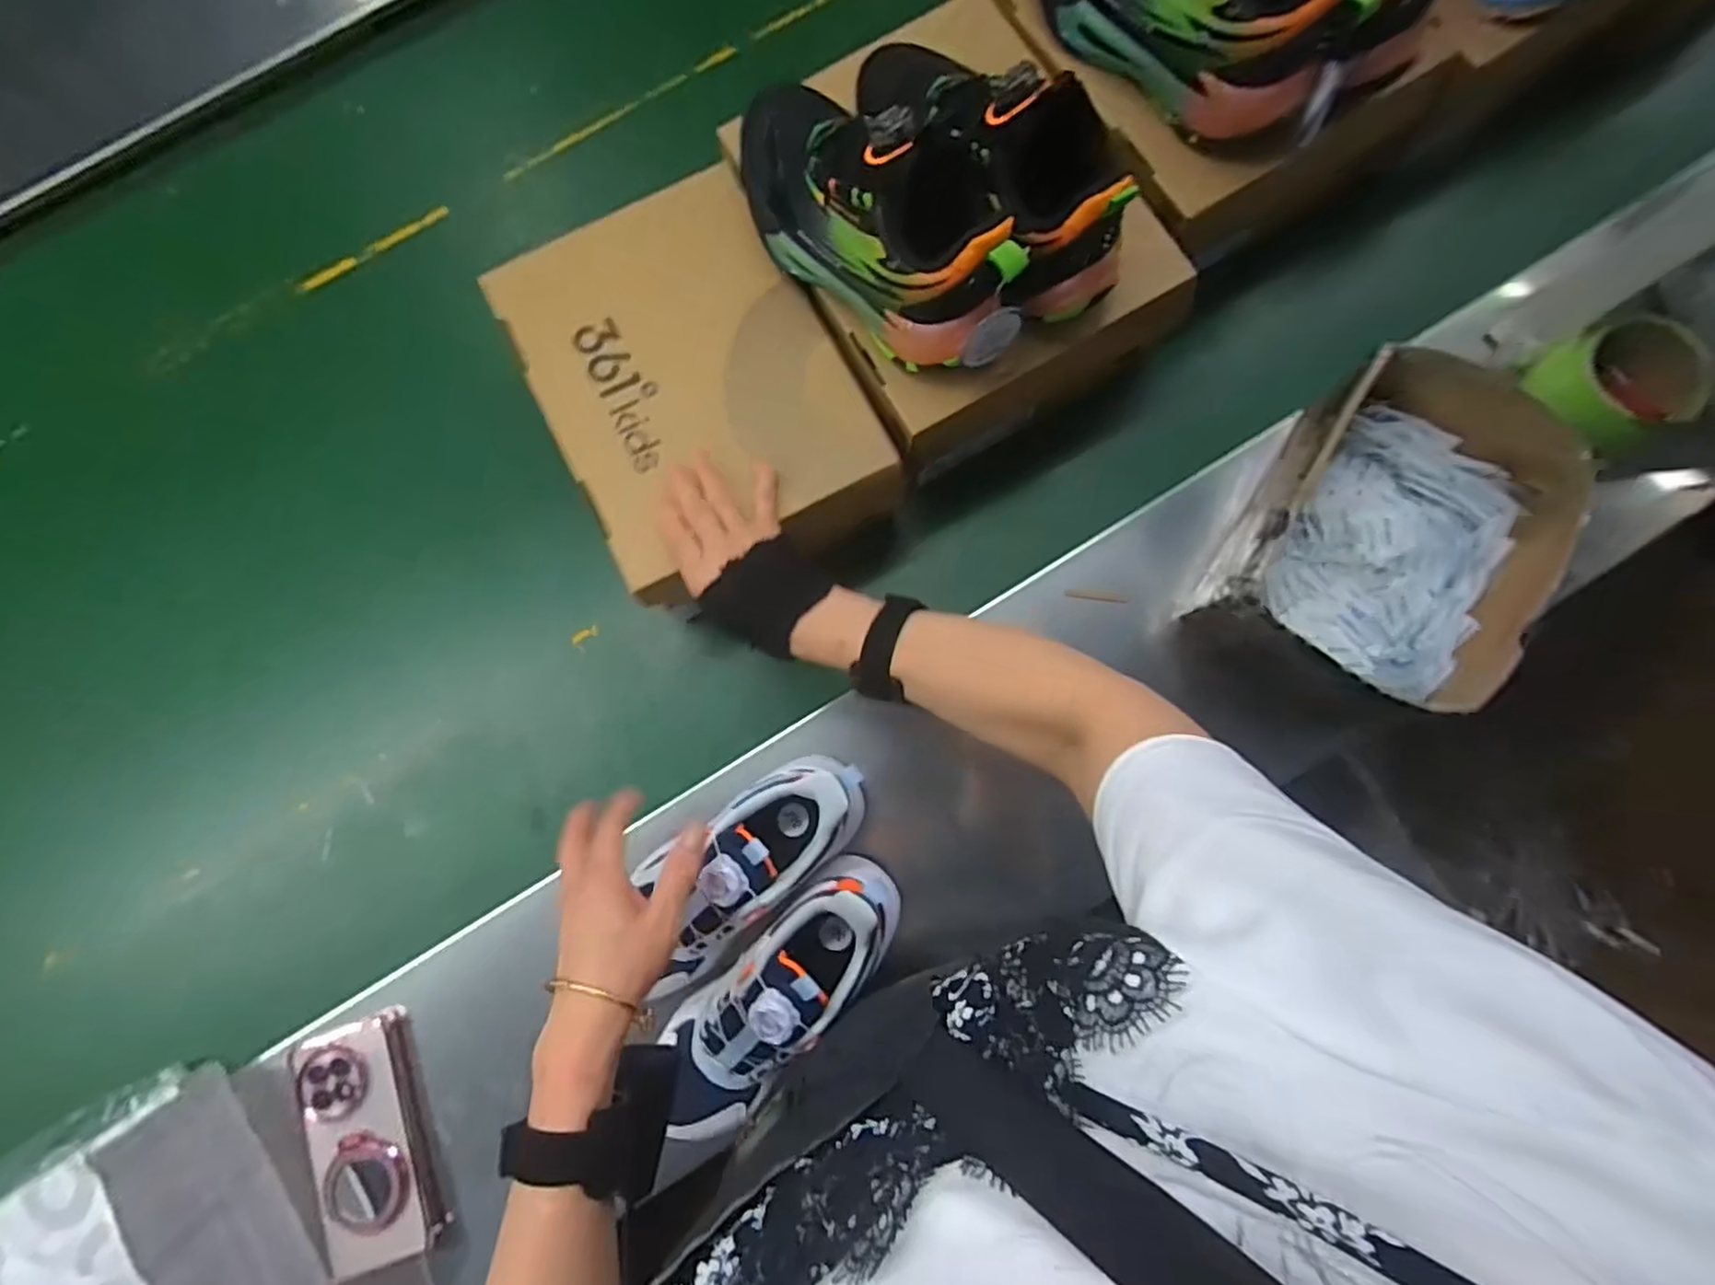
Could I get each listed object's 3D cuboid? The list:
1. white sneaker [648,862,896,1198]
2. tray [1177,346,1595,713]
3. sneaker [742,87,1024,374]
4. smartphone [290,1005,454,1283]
[{"bbox_3d":[-0.054,0.237,0.478,0.077,0.092,0.204,43,85,6],"label":"white sneaker"},{"bbox_3d":[0.389,-0.081,0.531,0.177,0.114,0.245,32,84,5],"label":"tray"},{"bbox_3d":[0.012,-0.285,0.477,0.233,0.136,0.090,44,85,6],"label":"sneaker"},{"bbox_3d":[-0.355,0.363,0.525,0.078,0.025,0.160,-19,82,-2],"label":"smartphone"}]

